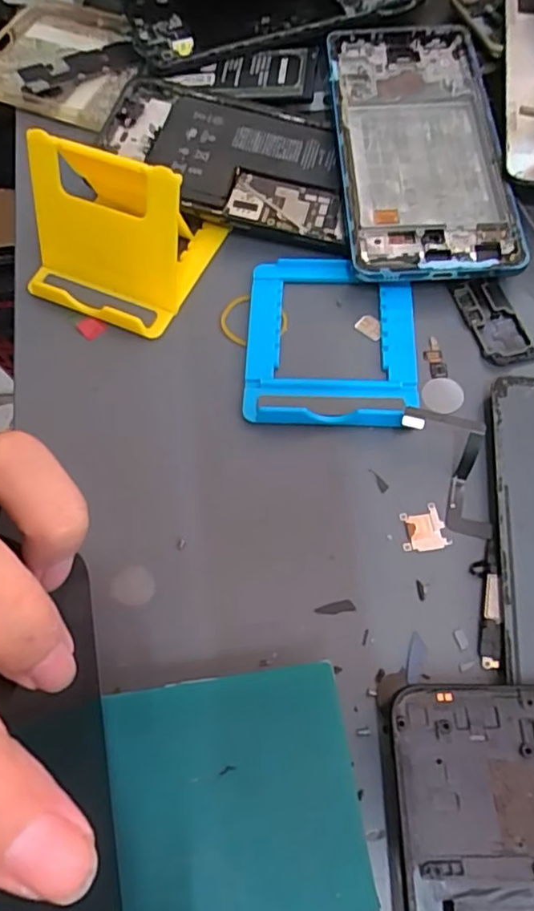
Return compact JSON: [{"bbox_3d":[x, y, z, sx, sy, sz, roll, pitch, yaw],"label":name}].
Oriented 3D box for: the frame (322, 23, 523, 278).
[{"bbox_3d":[0.071,-0.148,0.281,0.074,0.007,0.154,-2,68,0],"label":"frame"}]

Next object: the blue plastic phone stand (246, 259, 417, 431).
[{"bbox_3d":[0.027,-0.050,0.251,0.071,0.010,0.082,2,64,4],"label":"blue plastic phone stand"}]

